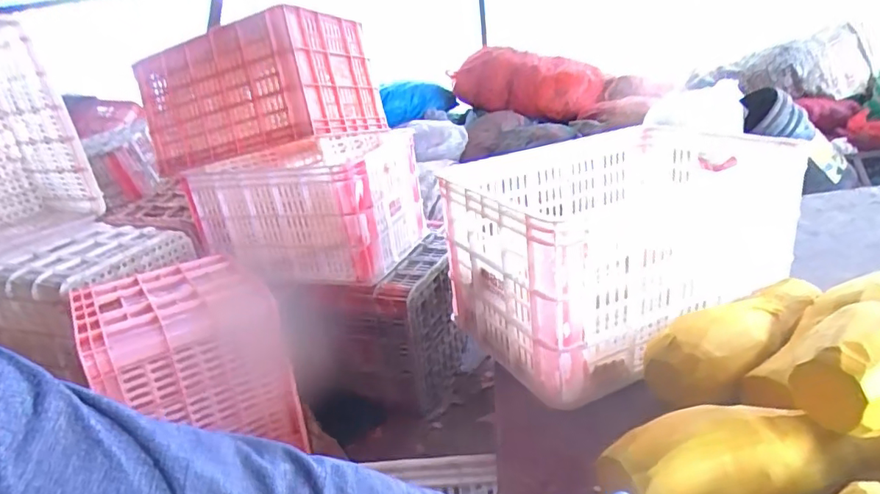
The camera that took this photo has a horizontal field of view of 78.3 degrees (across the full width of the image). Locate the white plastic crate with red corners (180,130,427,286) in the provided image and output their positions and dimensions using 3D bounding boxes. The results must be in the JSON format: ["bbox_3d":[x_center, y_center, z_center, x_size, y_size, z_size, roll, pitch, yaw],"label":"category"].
[{"bbox_3d":[-0.335,-0.105,1.389,0.494,0.296,0.311,0,22,18],"label":"white plastic crate with red corners"}]

